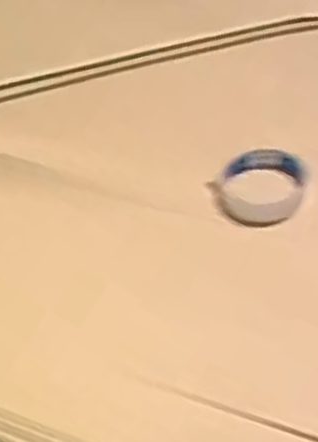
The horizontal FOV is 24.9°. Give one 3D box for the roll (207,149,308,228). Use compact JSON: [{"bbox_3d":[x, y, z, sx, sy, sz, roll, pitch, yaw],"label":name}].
[{"bbox_3d":[0.096,-0.036,0.694,0.087,0.025,0.082,-3,45,3],"label":"roll"}]

